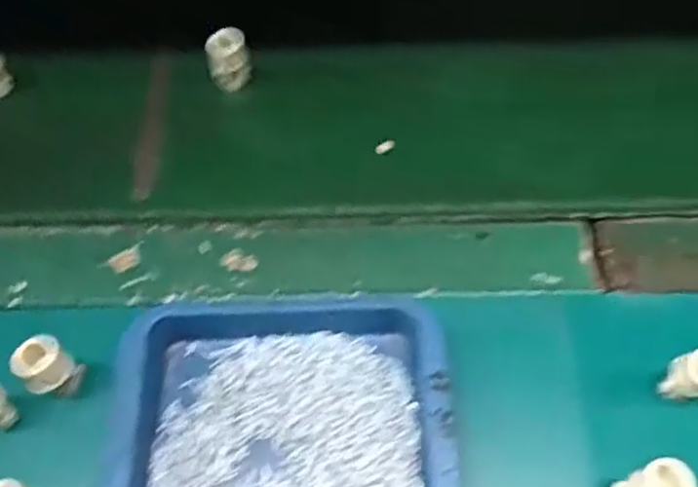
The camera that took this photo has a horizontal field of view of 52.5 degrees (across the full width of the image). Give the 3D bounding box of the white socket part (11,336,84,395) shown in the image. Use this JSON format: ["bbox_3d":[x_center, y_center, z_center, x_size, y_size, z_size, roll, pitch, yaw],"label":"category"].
[{"bbox_3d":[-0.146,0.063,0.347,0.020,0.048,0.023,28,63,19],"label":"white socket part"}]

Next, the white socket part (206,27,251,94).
[{"bbox_3d":[-0.079,-0.119,0.466,0.027,0.041,0.020,-15,58,-7],"label":"white socket part"}]

